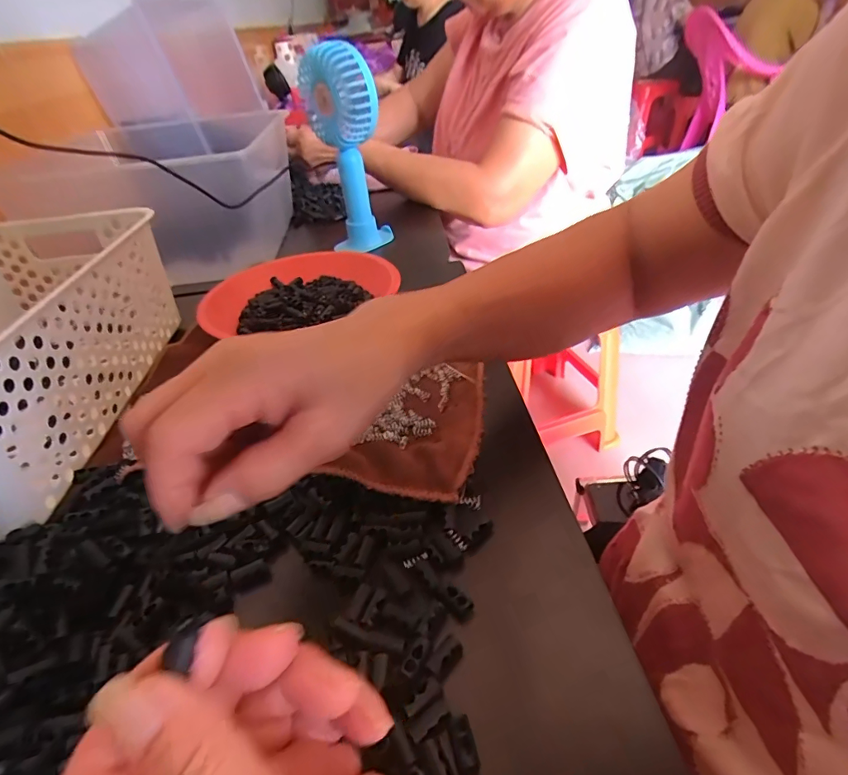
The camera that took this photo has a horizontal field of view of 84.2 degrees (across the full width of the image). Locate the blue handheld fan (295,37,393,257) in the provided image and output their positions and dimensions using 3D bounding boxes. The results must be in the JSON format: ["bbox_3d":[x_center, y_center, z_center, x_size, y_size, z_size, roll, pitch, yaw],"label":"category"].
[{"bbox_3d":[-0.091,-0.279,0.572,0.087,0.217,0.109,-13,39,-9],"label":"blue handheld fan"}]

